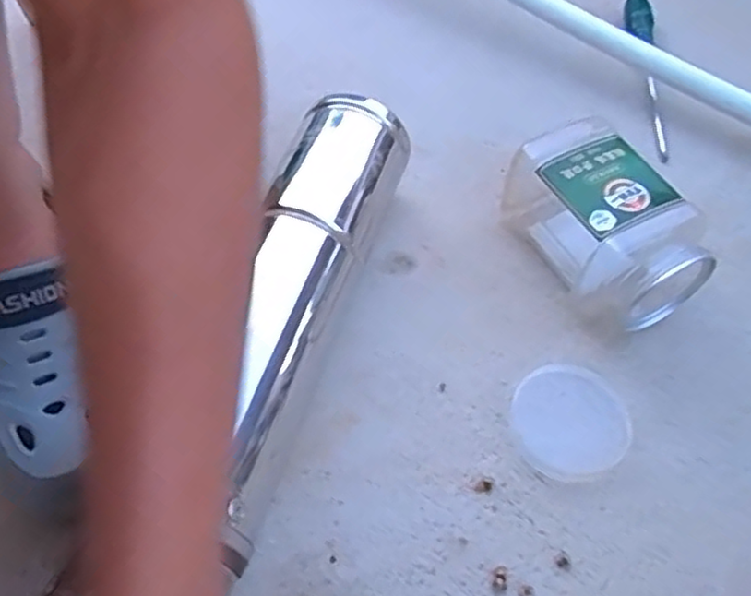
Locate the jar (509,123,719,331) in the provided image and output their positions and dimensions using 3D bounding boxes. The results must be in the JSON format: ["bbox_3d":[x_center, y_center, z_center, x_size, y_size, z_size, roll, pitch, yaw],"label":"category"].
[{"bbox_3d":[0.175,-0.053,0.517,0.079,0.090,0.154,-27,61,-19],"label":"jar"}]

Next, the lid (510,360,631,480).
[{"bbox_3d":[0.135,0.083,0.467,0.083,0.004,0.078,1,56,-2],"label":"lid"}]

